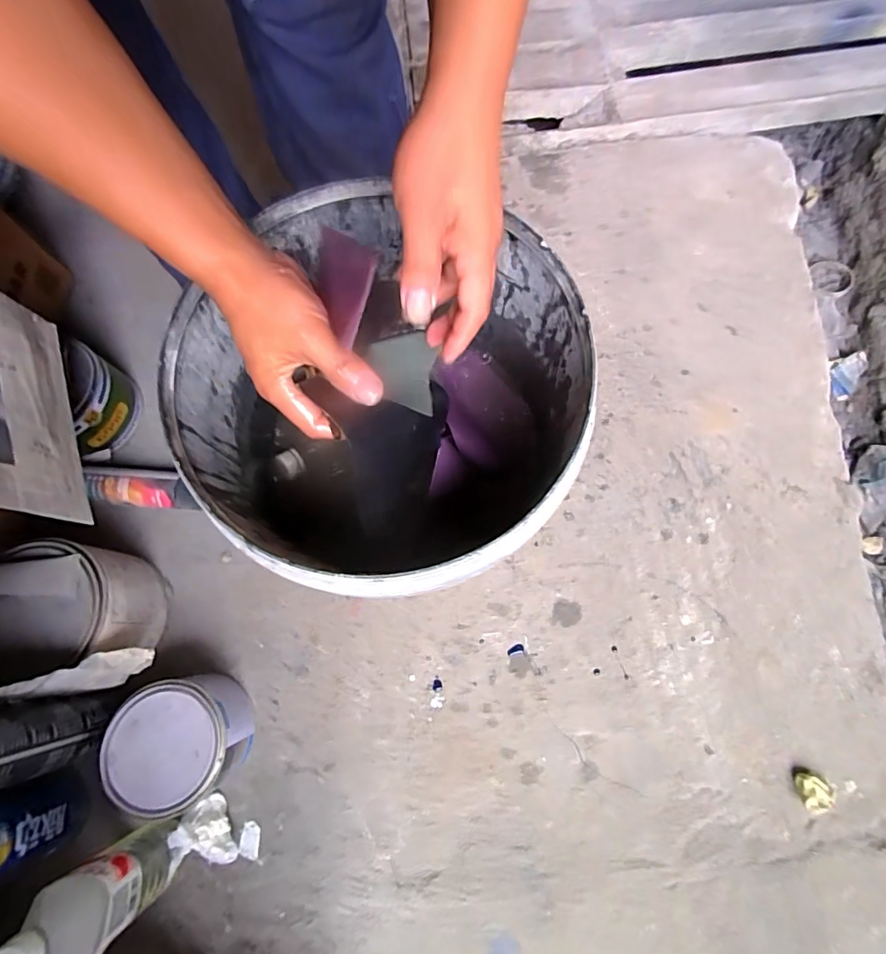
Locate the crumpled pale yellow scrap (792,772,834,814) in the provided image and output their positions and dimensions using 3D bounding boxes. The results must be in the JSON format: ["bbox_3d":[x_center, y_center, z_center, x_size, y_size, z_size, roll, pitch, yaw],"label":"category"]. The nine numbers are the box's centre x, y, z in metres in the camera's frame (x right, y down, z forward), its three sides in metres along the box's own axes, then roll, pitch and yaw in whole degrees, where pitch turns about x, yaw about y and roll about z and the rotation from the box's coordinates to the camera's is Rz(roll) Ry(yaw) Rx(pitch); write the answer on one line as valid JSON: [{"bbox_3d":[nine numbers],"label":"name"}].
[{"bbox_3d":[0.431,0.369,0.560,0.038,0.019,0.038,0,73,1],"label":"crumpled pale yellow scrap"}]

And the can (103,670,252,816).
[{"bbox_3d":[-0.300,0.303,0.558,0.124,0.090,0.126,0,73,1],"label":"can"}]

